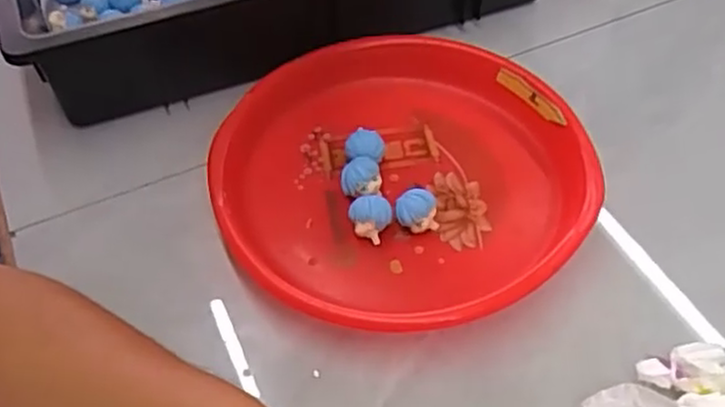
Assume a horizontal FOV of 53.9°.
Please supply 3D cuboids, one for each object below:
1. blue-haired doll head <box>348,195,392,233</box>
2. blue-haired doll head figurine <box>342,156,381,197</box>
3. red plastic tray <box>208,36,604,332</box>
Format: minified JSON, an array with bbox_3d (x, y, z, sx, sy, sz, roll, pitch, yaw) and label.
[{"bbox_3d":[0.005,0.009,0.471,0.027,0.027,0.022,3,50,4],"label":"blue-haired doll head"},{"bbox_3d":[-0.001,-0.014,0.492,0.027,0.025,0.026,-3,50,-1],"label":"blue-haired doll head figurine"},{"bbox_3d":[0.028,-0.022,0.494,0.246,0.038,0.244,-16,51,-12],"label":"red plastic tray"}]

